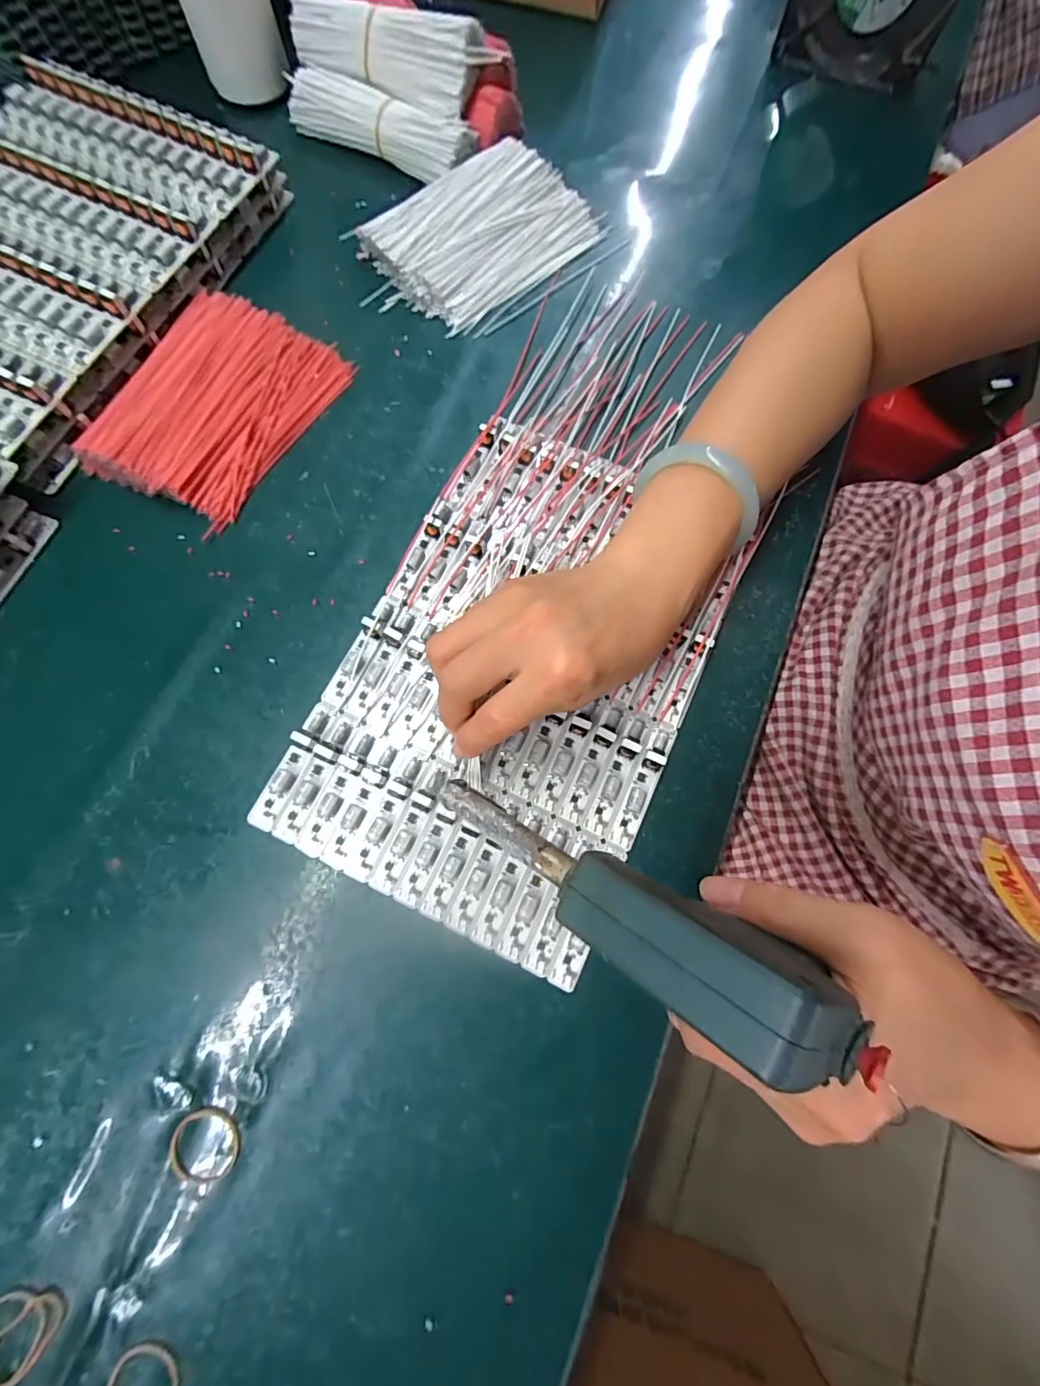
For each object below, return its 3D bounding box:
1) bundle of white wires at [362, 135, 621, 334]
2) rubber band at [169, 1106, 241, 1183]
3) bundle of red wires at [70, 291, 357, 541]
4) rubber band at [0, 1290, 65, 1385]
[{"bbox_3d":[-0.022,-0.334,0.375,0.176,0.029,0.114,-33,79,-9],"label":"bundle of white wires"},{"bbox_3d":[-0.148,0.212,0.240,0.031,0.004,0.029,0,76,-2],"label":"rubber band"},{"bbox_3d":[-0.203,-0.192,0.333,0.116,0.025,0.153,31,77,6],"label":"bundle of red wires"},{"bbox_3d":[-0.220,0.279,0.223,0.030,0.004,0.042,43,79,9],"label":"rubber band"}]

